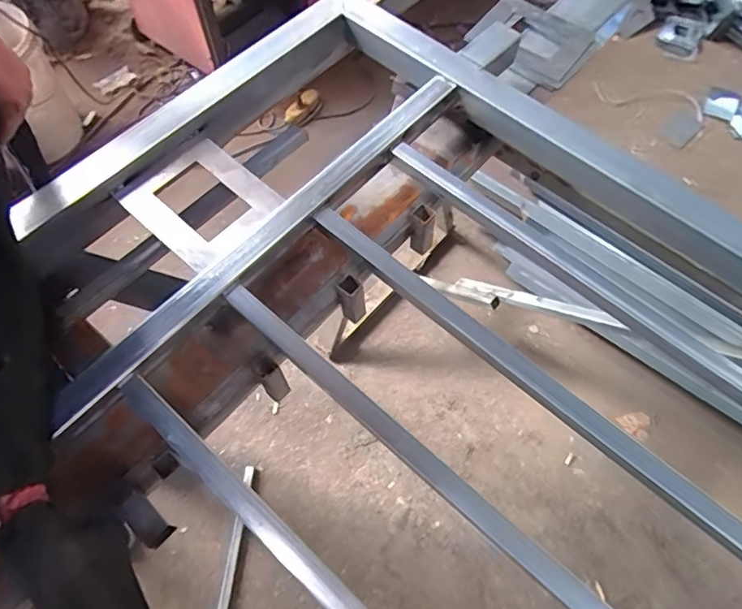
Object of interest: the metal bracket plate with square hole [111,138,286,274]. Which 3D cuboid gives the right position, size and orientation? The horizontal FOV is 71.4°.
[{"bbox_3d":[-0.180,-0.110,0.545,0.136,0.009,0.120,39,70,15],"label":"metal bracket plate with square hole"}]

